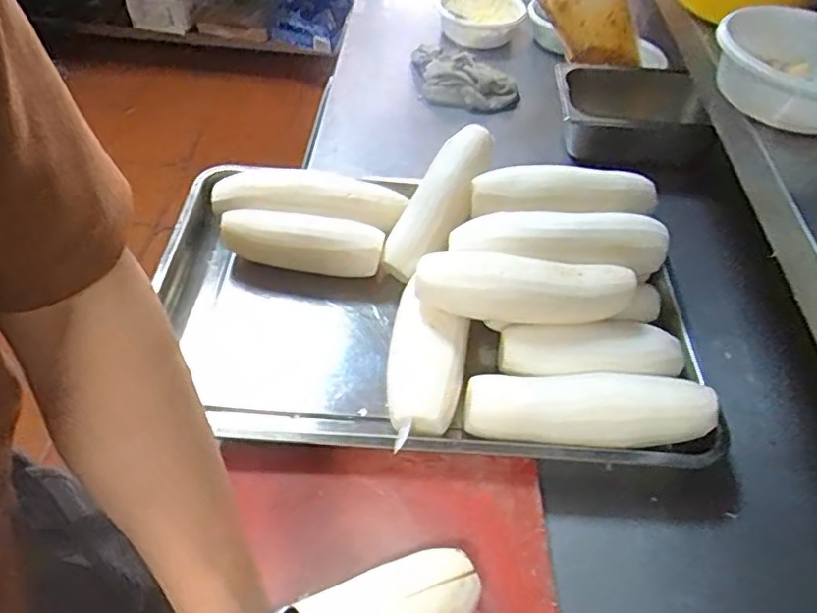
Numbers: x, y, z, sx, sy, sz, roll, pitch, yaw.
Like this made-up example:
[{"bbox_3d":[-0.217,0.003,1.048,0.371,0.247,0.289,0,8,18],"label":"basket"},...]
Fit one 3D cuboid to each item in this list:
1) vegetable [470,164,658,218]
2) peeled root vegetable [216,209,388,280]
[{"bbox_3d":[0.179,-0.130,0.707,0.209,0.061,0.070,9,49,3],"label":"vegetable"},{"bbox_3d":[-0.126,-0.083,0.746,0.195,0.056,0.051,12,49,6],"label":"peeled root vegetable"}]

